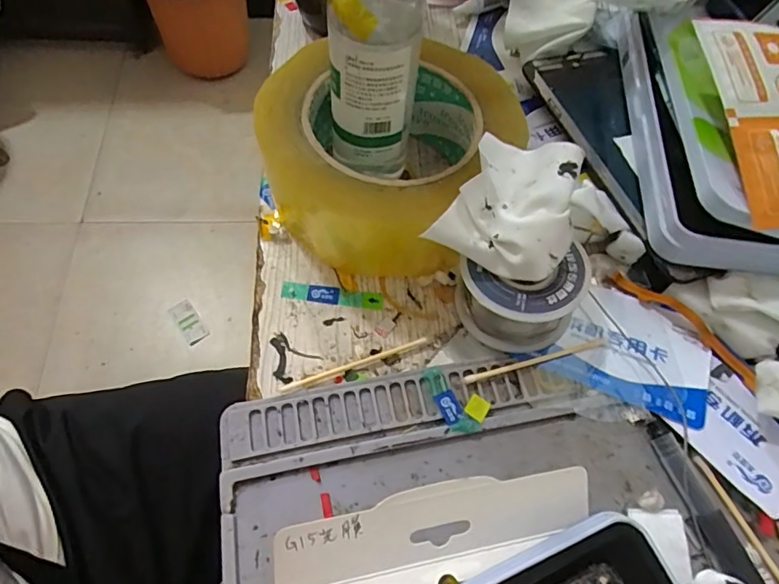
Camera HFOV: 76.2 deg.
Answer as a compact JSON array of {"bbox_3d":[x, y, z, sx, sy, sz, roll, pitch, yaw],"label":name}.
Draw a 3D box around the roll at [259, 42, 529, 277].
[{"bbox_3d":[-0.001,-0.068,0.245,0.123,0.050,0.106,3,62,-2],"label":"roll"}]

